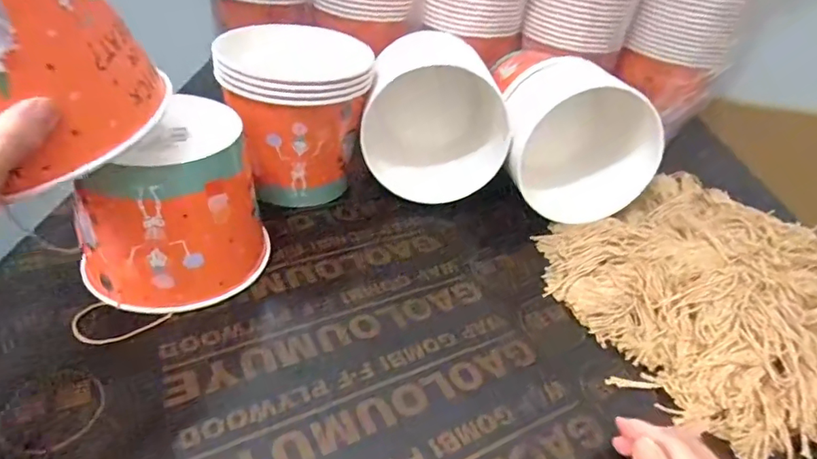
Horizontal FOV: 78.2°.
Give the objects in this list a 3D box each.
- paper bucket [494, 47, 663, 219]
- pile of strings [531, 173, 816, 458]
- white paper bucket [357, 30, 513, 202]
[{"bbox_3d":[0.201,-0.129,0.640,0.170,0.168,0.214,5,37,-4],"label":"paper bucket"},{"bbox_3d":[0.307,0.057,0.513,0.299,0.071,0.311,-19,44,-31],"label":"pile of strings"},{"bbox_3d":[0.032,-0.131,0.622,0.164,0.161,0.165,8,37,0],"label":"white paper bucket"}]

